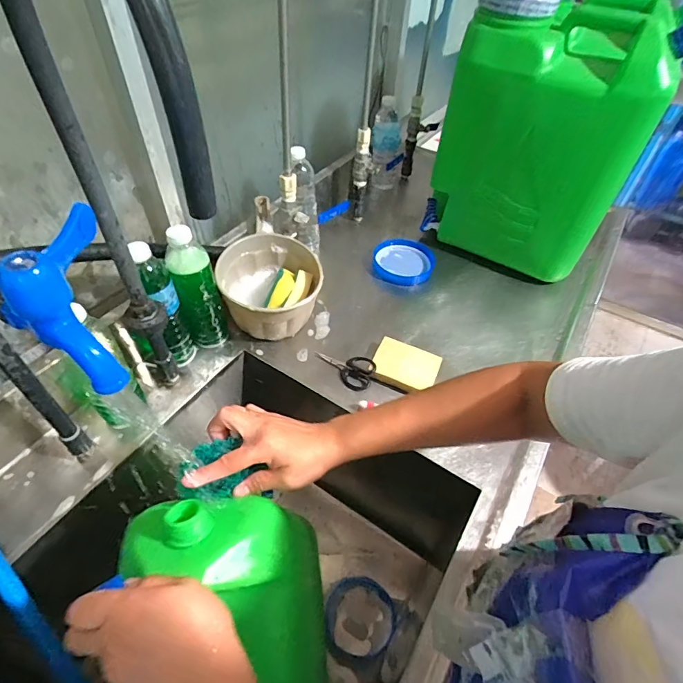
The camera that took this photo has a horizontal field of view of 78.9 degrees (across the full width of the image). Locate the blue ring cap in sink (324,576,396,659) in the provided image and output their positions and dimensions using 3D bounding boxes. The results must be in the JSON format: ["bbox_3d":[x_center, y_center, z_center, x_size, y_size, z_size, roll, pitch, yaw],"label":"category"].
[{"bbox_3d":[0.033,0.489,0.745,0.124,0.028,0.120,2,47,-2],"label":"blue ring cap in sink"}]

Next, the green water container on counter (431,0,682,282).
[{"bbox_3d":[0.358,-0.374,0.788,0.310,0.437,0.257,14,48,10],"label":"green water container on counter"}]

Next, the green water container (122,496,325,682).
[{"bbox_3d":[-0.103,0.307,0.344,0.174,0.158,0.307,-1,47,-4],"label":"green water container"}]

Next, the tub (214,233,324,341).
[{"bbox_3d":[-0.117,-0.081,0.708,0.159,0.119,0.170,2,47,-2],"label":"tub"}]

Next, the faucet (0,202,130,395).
[{"bbox_3d":[-0.159,-0.022,0.244,0.041,0.078,0.074,-11,49,-13],"label":"faucet"}]

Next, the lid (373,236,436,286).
[{"bbox_3d":[0.130,-0.164,0.861,0.127,0.031,0.125,2,47,-2],"label":"lid"}]

